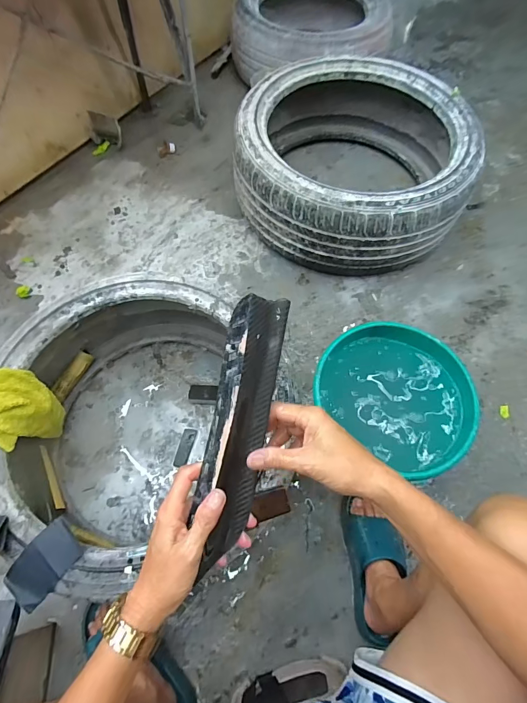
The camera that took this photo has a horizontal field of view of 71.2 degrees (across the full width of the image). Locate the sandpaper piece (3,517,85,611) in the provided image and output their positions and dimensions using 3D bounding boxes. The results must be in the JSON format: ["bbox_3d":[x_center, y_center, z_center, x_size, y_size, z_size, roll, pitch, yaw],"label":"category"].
[{"bbox_3d":[-0.327,0.315,0.548,0.071,0.020,0.112,37,69,15],"label":"sandpaper piece"}]

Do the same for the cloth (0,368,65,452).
[{"bbox_3d":[-0.502,0.127,0.680,0.199,0.136,0.142,-14,65,-8],"label":"cloth"}]

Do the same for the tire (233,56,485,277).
[{"bbox_3d":[0.249,-0.551,1.084,0.615,0.248,0.652,6,66,2],"label":"tire"}]

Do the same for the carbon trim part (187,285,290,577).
[{"bbox_3d":[-0.025,0.077,0.361,0.054,0.025,0.257,11,95,4],"label":"carbon trim part"}]

